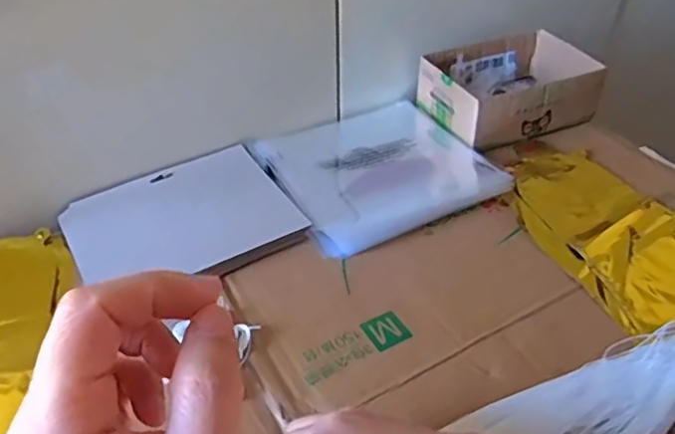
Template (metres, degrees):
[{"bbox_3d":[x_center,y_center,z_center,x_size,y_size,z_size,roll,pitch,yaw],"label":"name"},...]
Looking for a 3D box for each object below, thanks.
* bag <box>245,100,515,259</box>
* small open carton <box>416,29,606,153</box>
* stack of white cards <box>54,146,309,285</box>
[{"bbox_3d":[0.042,-0.060,0.676,0.228,0.023,0.208,-19,44,-20],"label":"bag"},{"bbox_3d":[0.213,-0.160,0.758,0.191,0.075,0.146,-17,43,-18],"label":"small open carton"},{"bbox_3d":[-0.156,0.003,0.604,0.207,0.019,0.163,-21,45,-22],"label":"stack of white cards"}]

